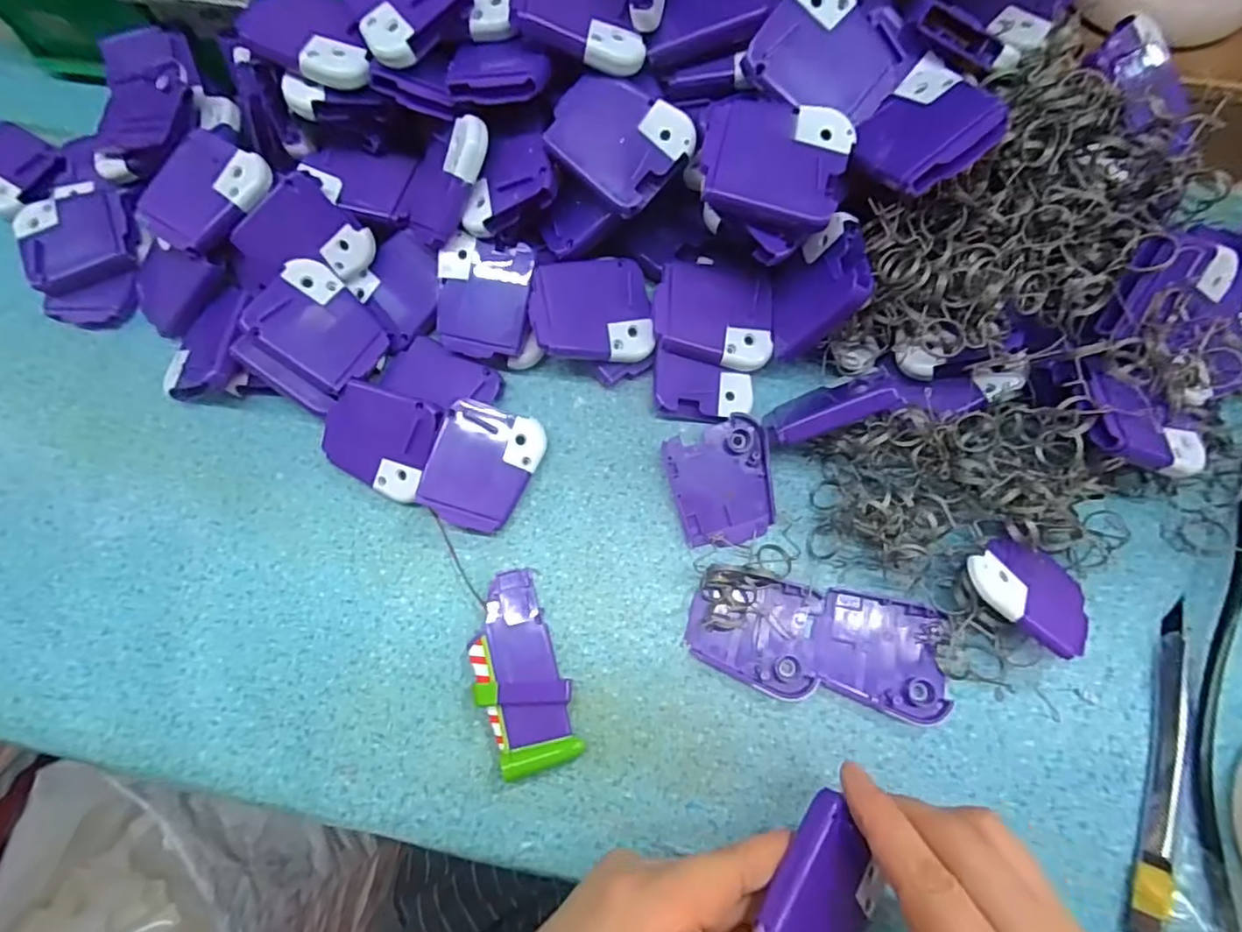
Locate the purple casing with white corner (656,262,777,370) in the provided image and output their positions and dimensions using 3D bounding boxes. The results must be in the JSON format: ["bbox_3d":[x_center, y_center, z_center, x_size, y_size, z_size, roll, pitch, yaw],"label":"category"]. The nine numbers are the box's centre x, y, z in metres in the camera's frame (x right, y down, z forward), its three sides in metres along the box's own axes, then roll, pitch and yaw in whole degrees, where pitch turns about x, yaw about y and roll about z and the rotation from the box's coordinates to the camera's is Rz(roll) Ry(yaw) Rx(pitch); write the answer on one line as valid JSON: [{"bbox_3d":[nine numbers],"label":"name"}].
[{"bbox_3d":[0.048,-0.079,0.312,0.059,0.009,0.052,2,76,2],"label":"purple casing with white corner"}]

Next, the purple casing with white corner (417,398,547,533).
[{"bbox_3d":[-0.069,0.001,0.309,0.046,0.026,0.060,19,75,7],"label":"purple casing with white corner"}]

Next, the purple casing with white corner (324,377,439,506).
[{"bbox_3d":[-0.122,-0.015,0.314,0.061,0.013,0.049,21,101,14],"label":"purple casing with white corner"}]

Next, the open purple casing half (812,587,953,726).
[{"bbox_3d":[0.123,0.088,0.288,0.059,0.007,0.050,15,74,6],"label":"open purple casing half"}]

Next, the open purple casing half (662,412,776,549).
[{"bbox_3d":[0.052,0.009,0.311,0.051,0.012,0.059,-14,73,-2],"label":"open purple casing half"}]

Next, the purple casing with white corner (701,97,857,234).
[{"bbox_3d":[0.065,-0.131,0.265,0.061,0.017,0.049,12,74,5],"label":"purple casing with white corner"}]

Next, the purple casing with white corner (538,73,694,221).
[{"bbox_3d":[-0.001,-0.154,0.286,0.061,0.008,0.052,44,97,3],"label":"purple casing with white corner"}]

